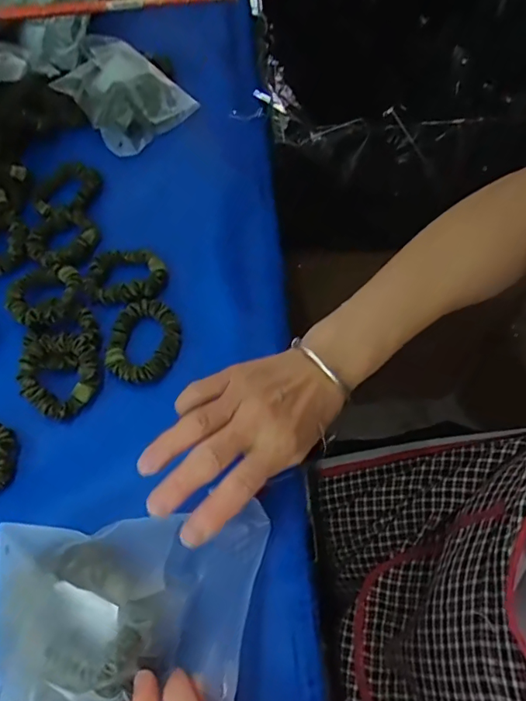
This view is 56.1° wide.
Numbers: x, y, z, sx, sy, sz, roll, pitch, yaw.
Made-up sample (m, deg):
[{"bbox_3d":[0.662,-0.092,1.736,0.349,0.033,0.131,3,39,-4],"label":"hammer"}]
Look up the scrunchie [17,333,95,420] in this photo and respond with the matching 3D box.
[{"bbox_3d":[-0.158,0.018,0.383,0.054,0.021,0.062,13,63,10],"label":"scrunchie"}]

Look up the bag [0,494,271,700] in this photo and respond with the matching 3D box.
[{"bbox_3d":[-0.084,0.155,0.283,0.165,0.037,0.124,-5,61,0],"label":"bag"}]

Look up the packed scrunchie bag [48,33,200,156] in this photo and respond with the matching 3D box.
[{"bbox_3d":[-0.152,-0.281,0.533,0.103,0.047,0.129,-39,66,-17],"label":"packed scrunchie bag"}]

